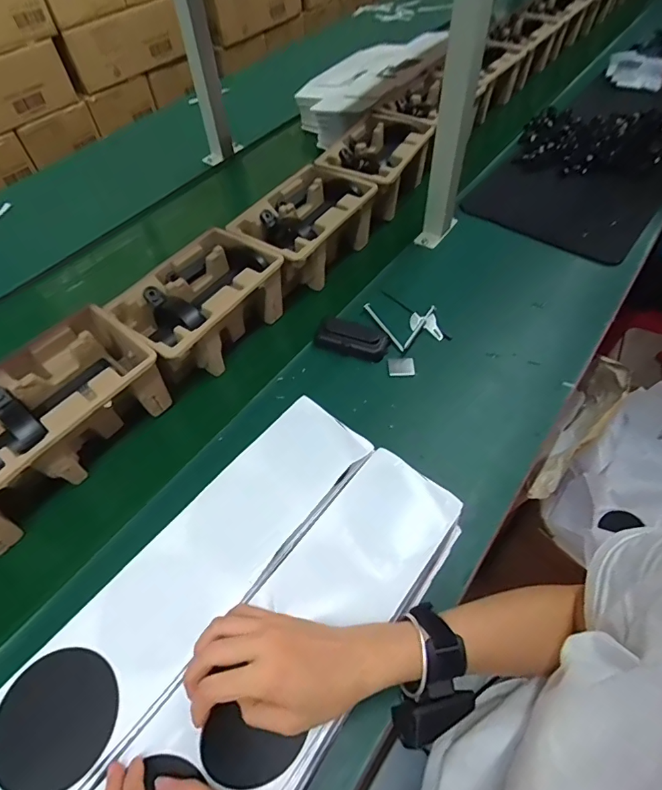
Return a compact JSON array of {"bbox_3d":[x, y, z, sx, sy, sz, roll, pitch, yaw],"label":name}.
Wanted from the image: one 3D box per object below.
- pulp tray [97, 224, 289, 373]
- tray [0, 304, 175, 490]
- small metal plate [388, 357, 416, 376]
[{"bbox_3d":[-0.187,-0.123,0.651,0.150,0.097,0.230,26,59,19],"label":"pulp tray"},{"bbox_3d":[-0.330,0.017,0.558,0.151,0.102,0.227,35,62,24],"label":"tray"},{"bbox_3d":[0.101,-0.040,0.641,0.037,0.004,0.030,-5,54,0],"label":"small metal plate"}]

